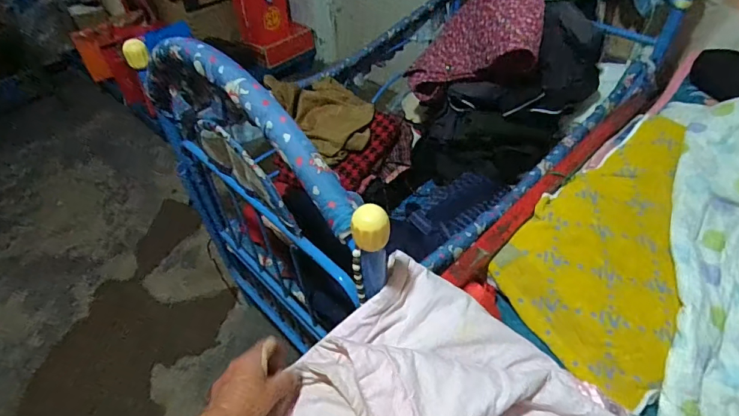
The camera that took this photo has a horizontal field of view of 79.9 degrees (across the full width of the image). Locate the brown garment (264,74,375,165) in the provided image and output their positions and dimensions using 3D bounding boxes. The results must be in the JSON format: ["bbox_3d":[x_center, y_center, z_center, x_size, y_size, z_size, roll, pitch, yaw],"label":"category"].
[{"bbox_3d":[-0.112,-0.246,1.142,0.188,0.093,0.270,-30,57,-24],"label":"brown garment"}]

